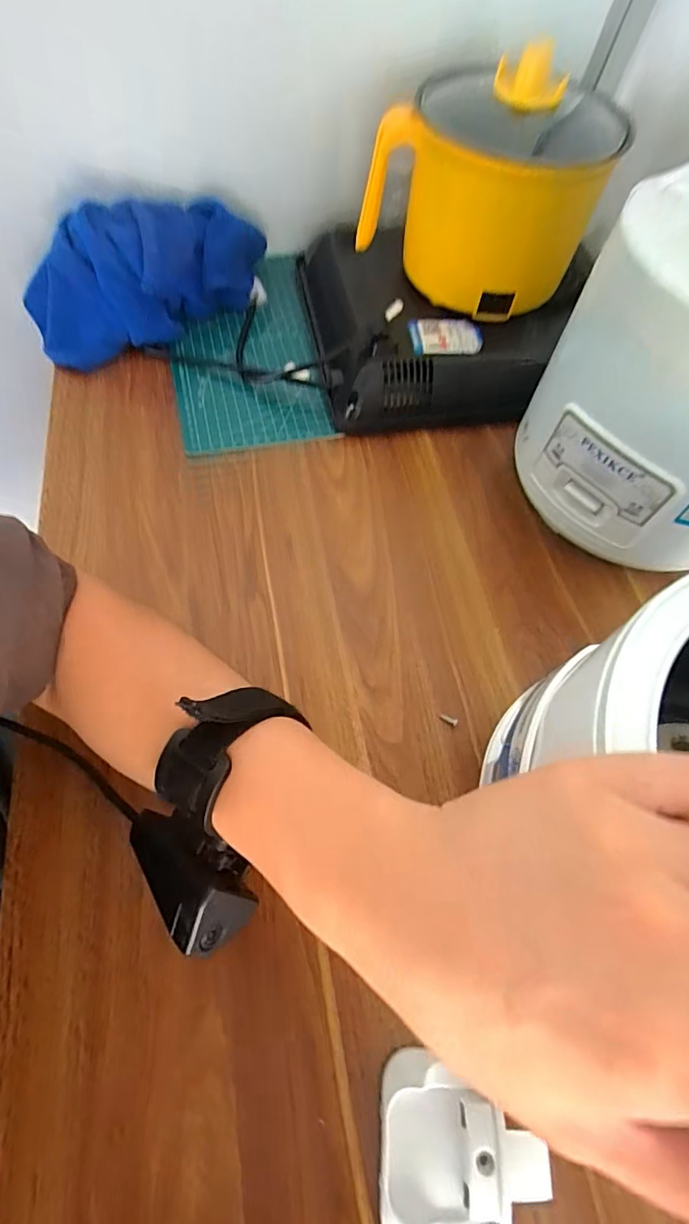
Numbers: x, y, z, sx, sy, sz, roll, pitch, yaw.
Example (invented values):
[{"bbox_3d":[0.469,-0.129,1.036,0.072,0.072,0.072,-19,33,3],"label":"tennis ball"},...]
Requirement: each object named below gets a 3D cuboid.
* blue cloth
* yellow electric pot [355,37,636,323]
[{"bbox_3d":[-0.188,-0.339,0.505,0.251,0.096,0.094,-28,67,-17],"label":"blue cloth"},{"bbox_3d":[0.120,-0.382,0.454,0.195,0.153,0.159,14,64,0],"label":"yellow electric pot"}]

